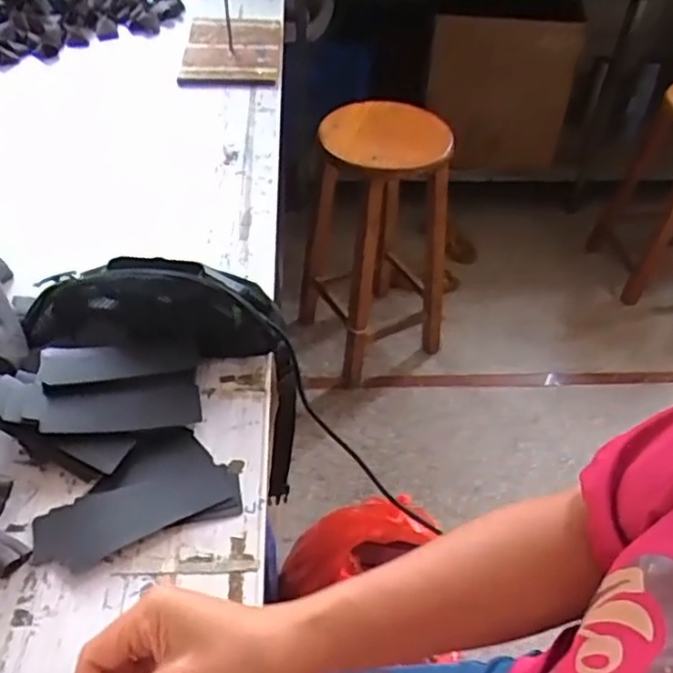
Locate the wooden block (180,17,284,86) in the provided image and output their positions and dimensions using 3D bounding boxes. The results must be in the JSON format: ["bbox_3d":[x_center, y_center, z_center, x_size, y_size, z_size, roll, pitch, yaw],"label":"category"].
[{"bbox_3d":[-0.193,-0.544,1.251,0.174,0.038,0.238,2,46,-1],"label":"wooden block"}]

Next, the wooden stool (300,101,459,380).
[{"bbox_3d":[0.109,-0.231,1.587,0.317,0.664,0.279,-19,50,-20],"label":"wooden stool"}]

